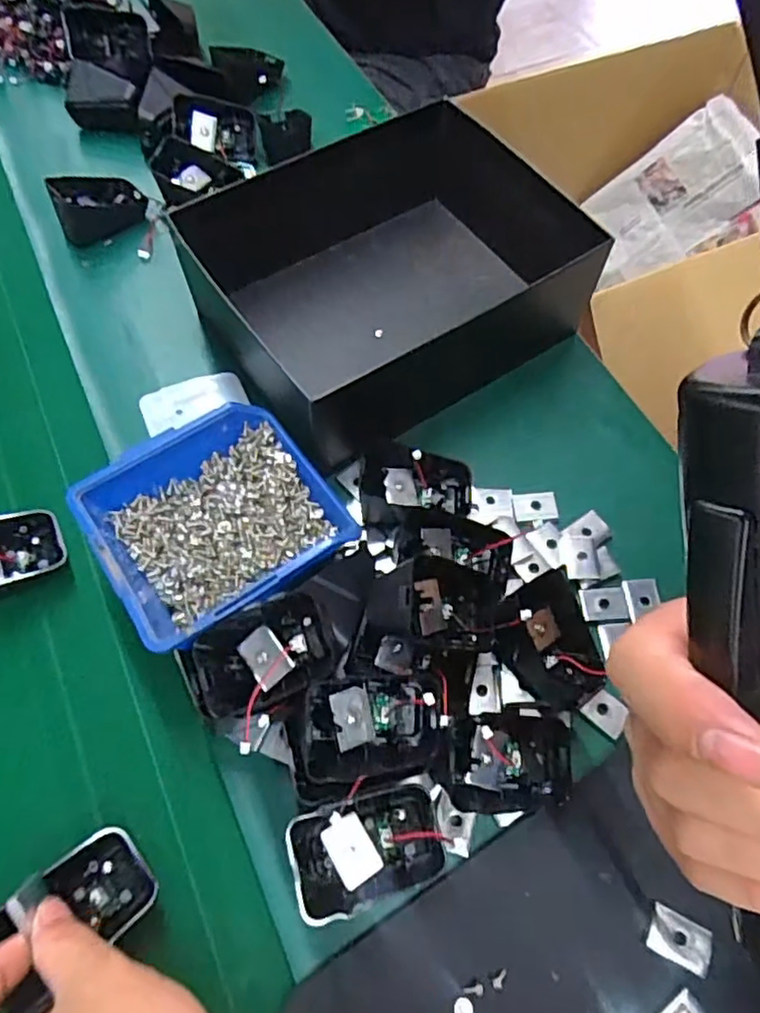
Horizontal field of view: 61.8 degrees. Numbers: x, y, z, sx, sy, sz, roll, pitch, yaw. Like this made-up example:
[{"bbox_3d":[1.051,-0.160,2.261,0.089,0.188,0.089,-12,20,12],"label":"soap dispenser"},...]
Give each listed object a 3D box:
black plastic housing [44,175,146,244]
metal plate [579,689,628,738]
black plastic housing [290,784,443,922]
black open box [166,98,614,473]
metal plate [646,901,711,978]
[{"bbox_3d":[-0.228,-0.248,0.515,0.069,0.035,0.047,-25,67,-14],"label":"black plastic housing"},{"bbox_3d":[0.125,0.114,0.350,0.022,0.006,0.018,38,66,17],"label":"metal plate"},{"bbox_3d":[-0.006,0.162,0.302,0.070,0.031,0.044,-15,65,-9],"label":"black plastic housing"},{"bbox_3d":[0.015,-0.169,0.450,0.256,0.088,0.184,-31,68,-16],"label":"black open box"},{"bbox_3d":[0.140,0.202,0.297,0.027,0.004,0.019,27,66,11],"label":"metal plate"}]

